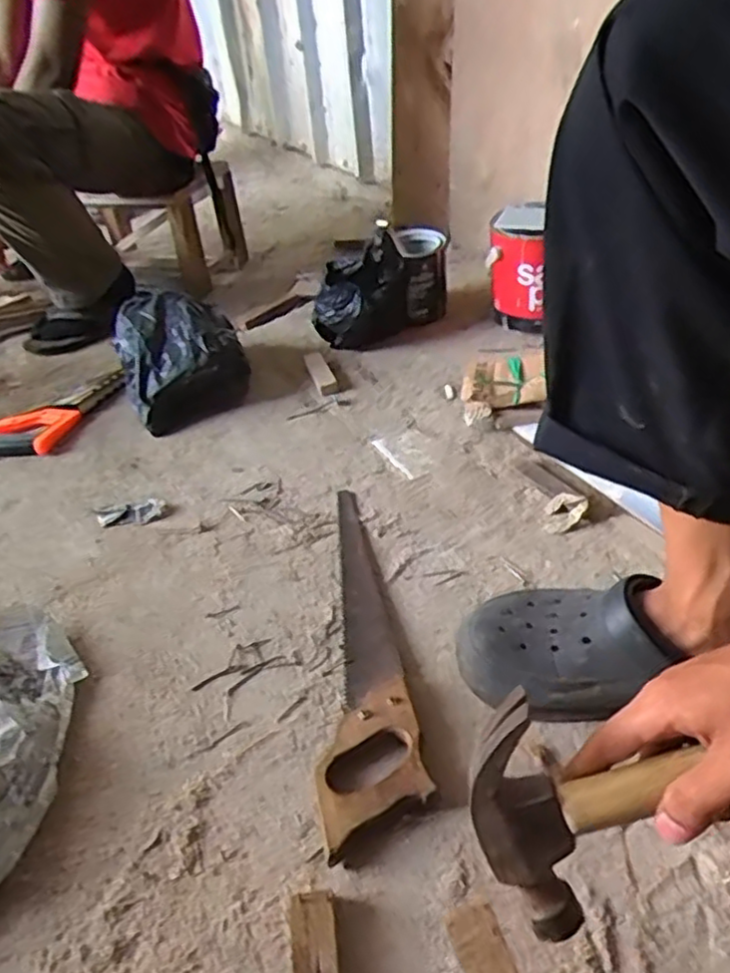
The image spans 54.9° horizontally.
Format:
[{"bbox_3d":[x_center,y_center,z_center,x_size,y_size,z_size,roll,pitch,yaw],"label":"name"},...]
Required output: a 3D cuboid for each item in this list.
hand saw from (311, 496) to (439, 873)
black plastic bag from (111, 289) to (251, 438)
[{"bbox_3d":[-0.018,0.142,0.691,0.089,0.024,0.414,-10,40,-3],"label":"hand saw"},{"bbox_3d":[-0.269,-0.194,1.040,0.183,0.147,0.172,-19,42,-13],"label":"black plastic bag"}]

